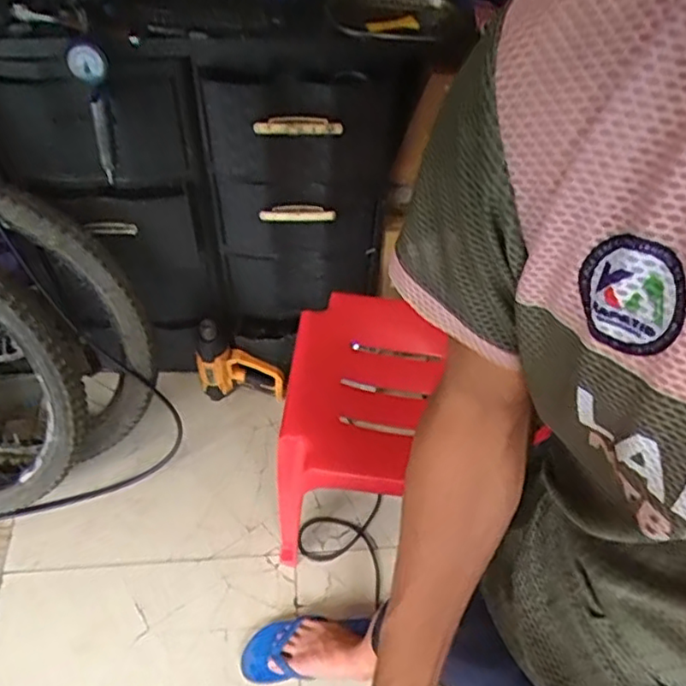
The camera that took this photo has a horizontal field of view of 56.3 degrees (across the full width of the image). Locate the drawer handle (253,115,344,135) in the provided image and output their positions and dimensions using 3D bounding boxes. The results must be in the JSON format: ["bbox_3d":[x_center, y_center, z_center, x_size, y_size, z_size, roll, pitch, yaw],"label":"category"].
[{"bbox_3d":[-0.069,-0.335,0.993,0.134,0.025,0.020,-4,53,-6],"label":"drawer handle"}]

